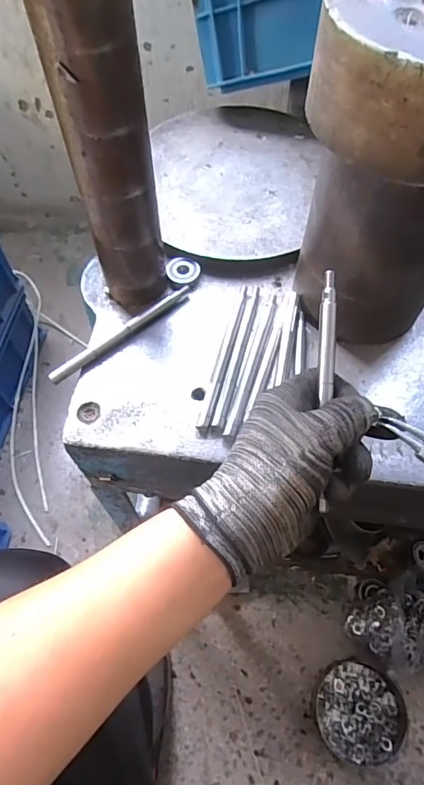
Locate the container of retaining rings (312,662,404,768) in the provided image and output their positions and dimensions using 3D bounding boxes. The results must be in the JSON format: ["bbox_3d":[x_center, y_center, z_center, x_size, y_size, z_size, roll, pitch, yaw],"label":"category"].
[{"bbox_3d":[0.212,0.460,0.692,0.117,0.027,0.120,0,61,0],"label":"container of retaining rings"}]

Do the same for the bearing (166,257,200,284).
[{"bbox_3d":[-0.030,-0.129,0.505,0.034,0.007,0.033,0,61,0],"label":"bearing"}]

